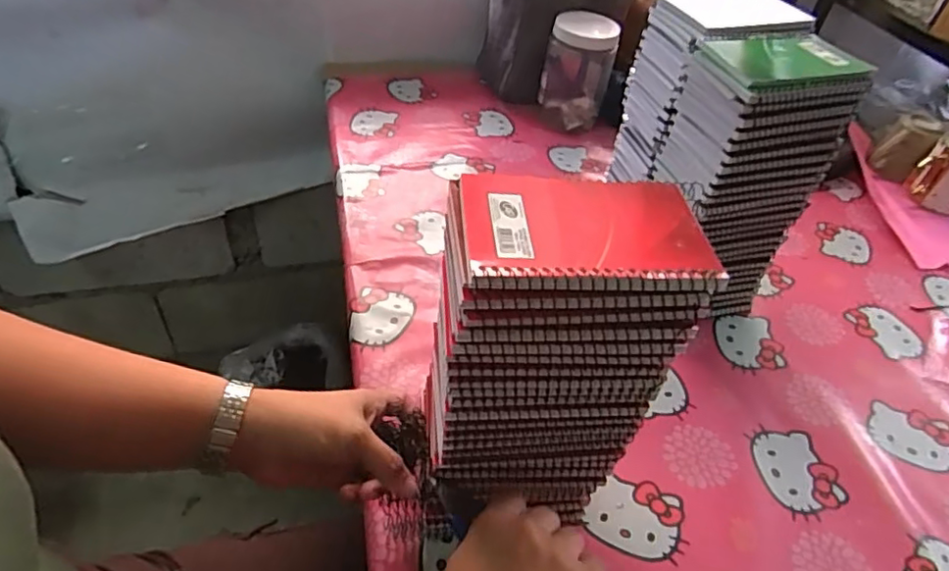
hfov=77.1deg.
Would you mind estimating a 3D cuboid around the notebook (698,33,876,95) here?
[{"bbox_3d":[0.276,-0.199,0.529,0.132,0.010,0.097,-8,46,-14],"label":"notebook"}]

